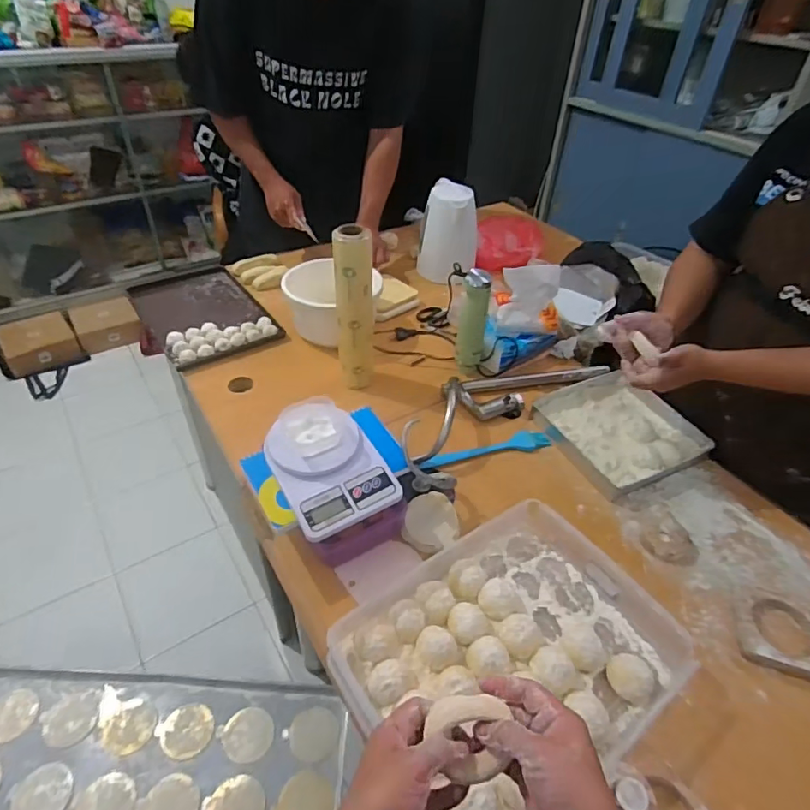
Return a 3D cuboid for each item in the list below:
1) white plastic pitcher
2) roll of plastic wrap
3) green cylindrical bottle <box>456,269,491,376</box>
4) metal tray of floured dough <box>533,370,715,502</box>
[{"bbox_3d":[0.114,-0.447,1.347,0.148,0.196,0.161,3,41,2],"label":"white plastic pitcher"},{"bbox_3d":[-0.091,-0.163,0.959,0.065,0.316,0.054,-1,42,-3],"label":"roll of plastic wrap"},{"bbox_3d":[0.132,-0.160,1.028,0.054,0.217,0.053,1,41,-1],"label":"green cylindrical bottle"},{"bbox_3d":[0.387,0.042,0.957,0.235,0.041,0.231,-18,45,-21],"label":"metal tray of floured dough"}]

